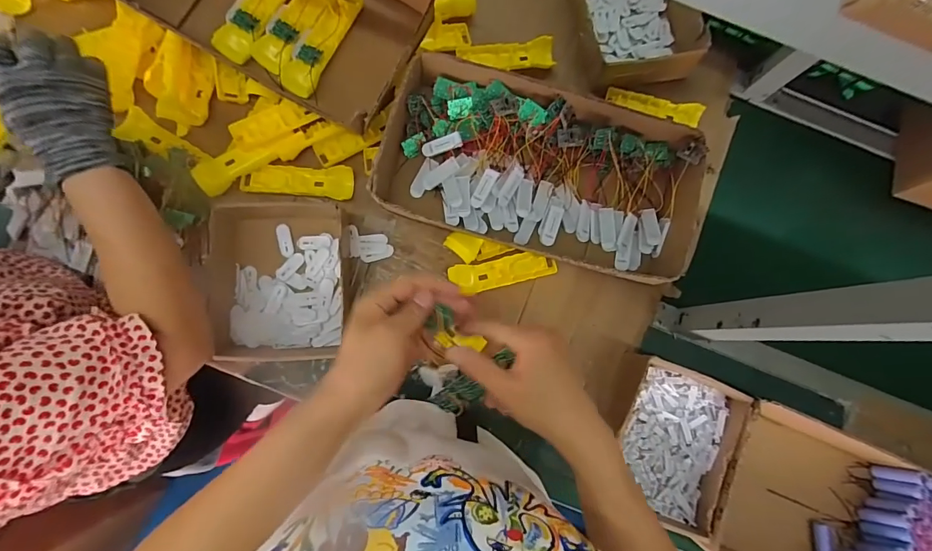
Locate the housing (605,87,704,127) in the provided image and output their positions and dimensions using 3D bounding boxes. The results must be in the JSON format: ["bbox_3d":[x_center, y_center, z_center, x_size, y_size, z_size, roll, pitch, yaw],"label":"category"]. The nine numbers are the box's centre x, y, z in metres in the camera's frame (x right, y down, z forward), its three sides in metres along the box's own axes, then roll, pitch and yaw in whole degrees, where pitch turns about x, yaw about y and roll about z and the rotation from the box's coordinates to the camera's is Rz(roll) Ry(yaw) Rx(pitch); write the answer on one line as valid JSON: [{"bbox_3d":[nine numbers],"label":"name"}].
[{"bbox_3d":[0.316,-0.283,0.699,0.159,0.023,0.030,16,81,-1],"label":"housing"}]

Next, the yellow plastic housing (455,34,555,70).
[{"bbox_3d":[0.068,-0.367,0.697,0.159,0.020,0.047,-5,82,-4],"label":"yellow plastic housing"}]

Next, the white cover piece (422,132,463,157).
[{"bbox_3d":[-0.034,-0.188,0.606,0.057,0.010,0.022,-18,88,10],"label":"white cover piece"}]

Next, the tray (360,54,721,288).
[{"bbox_3d":[0.109,-0.146,0.597,0.435,0.075,0.232,15,81,-1],"label":"tray"}]

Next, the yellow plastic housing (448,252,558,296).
[{"bbox_3d":[0.058,-0.006,0.642,0.163,0.019,0.045,-11,83,-5],"label":"yellow plastic housing"}]

